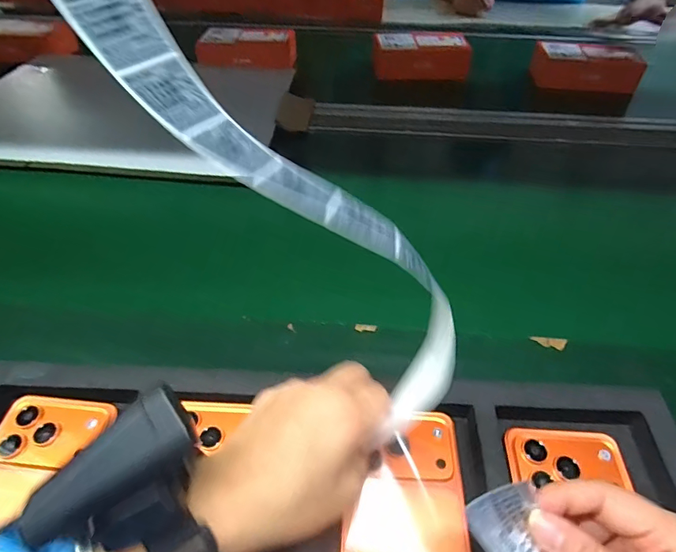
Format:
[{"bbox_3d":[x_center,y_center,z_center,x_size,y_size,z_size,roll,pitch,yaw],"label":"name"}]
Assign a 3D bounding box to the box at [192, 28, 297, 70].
[{"bbox_3d":[-0.182,-0.465,0.922,0.207,0.053,0.126,0,46,-1],"label":"box"}]

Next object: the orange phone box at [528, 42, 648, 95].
[{"bbox_3d":[0.489,-0.415,0.895,0.189,0.063,0.088,7,47,5],"label":"orange phone box"}]

